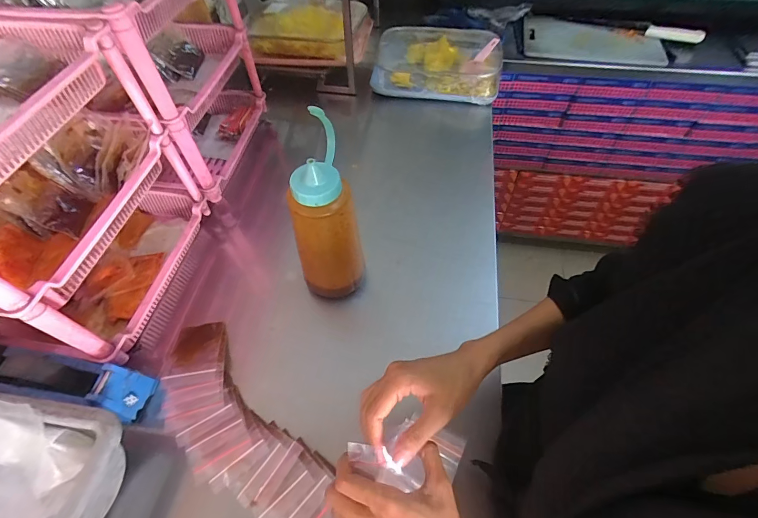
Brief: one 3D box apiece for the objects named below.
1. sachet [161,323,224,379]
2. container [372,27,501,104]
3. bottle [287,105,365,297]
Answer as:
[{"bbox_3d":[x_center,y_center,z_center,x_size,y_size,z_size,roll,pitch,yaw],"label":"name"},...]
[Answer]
[{"bbox_3d":[-0.251,0.126,0.512,0.078,0.018,0.084,-3,55,0],"label":"sachet"},{"bbox_3d":[0.135,-0.472,0.882,0.302,0.065,0.221,5,56,5],"label":"container"},{"bbox_3d":[-0.074,-0.046,0.485,0.085,0.227,0.088,-17,57,-10],"label":"bottle"}]

